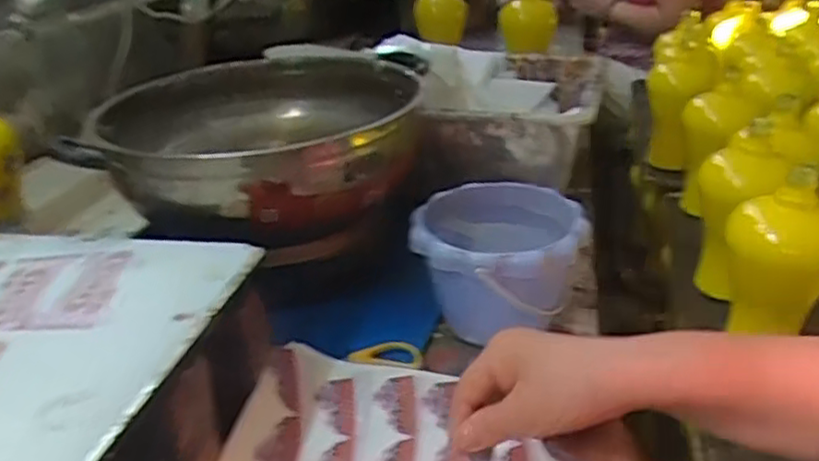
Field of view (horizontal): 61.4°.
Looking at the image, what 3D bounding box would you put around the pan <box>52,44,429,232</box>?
[{"bbox_3d":[-0.167,-0.103,0.741,0.331,0.099,0.336,3,28,7],"label":"pan"}]

